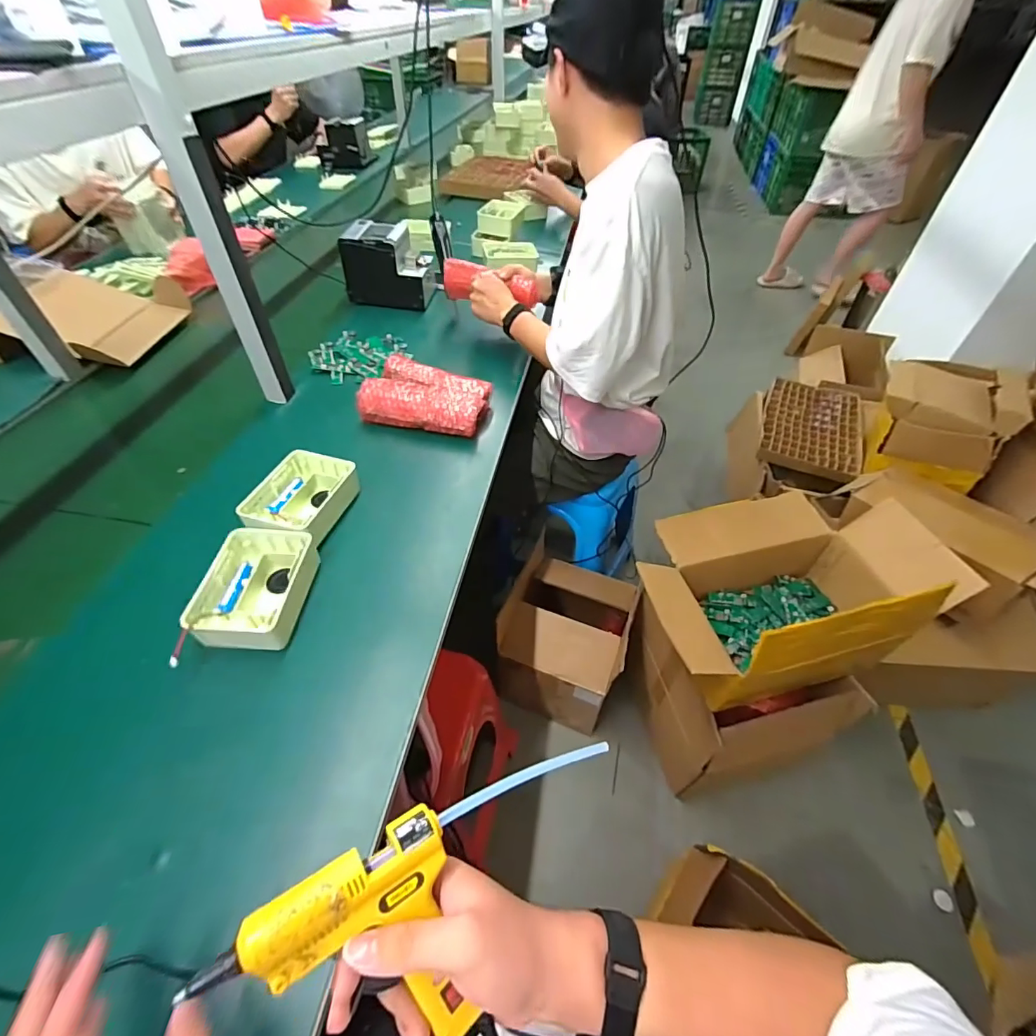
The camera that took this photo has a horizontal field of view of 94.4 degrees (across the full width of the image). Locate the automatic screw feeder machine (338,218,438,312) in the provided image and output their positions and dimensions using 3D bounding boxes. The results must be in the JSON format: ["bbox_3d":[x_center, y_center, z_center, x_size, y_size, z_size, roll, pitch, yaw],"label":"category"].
[{"bbox_3d":[-0.300,-0.587,1.126,0.197,0.149,0.121,3,48,2],"label":"automatic screw feeder machine"}]

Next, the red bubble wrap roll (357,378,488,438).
[{"bbox_3d":[-0.166,-0.196,0.835,0.207,0.061,0.068,7,48,5],"label":"red bubble wrap roll"}]

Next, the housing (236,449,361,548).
[{"bbox_3d":[-0.307,-0.025,0.686,0.122,0.044,0.152,11,48,8],"label":"housing"}]

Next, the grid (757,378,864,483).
[{"bbox_3d":[0.958,-0.296,1.561,0.287,0.052,0.452,20,50,16],"label":"grid"}]

